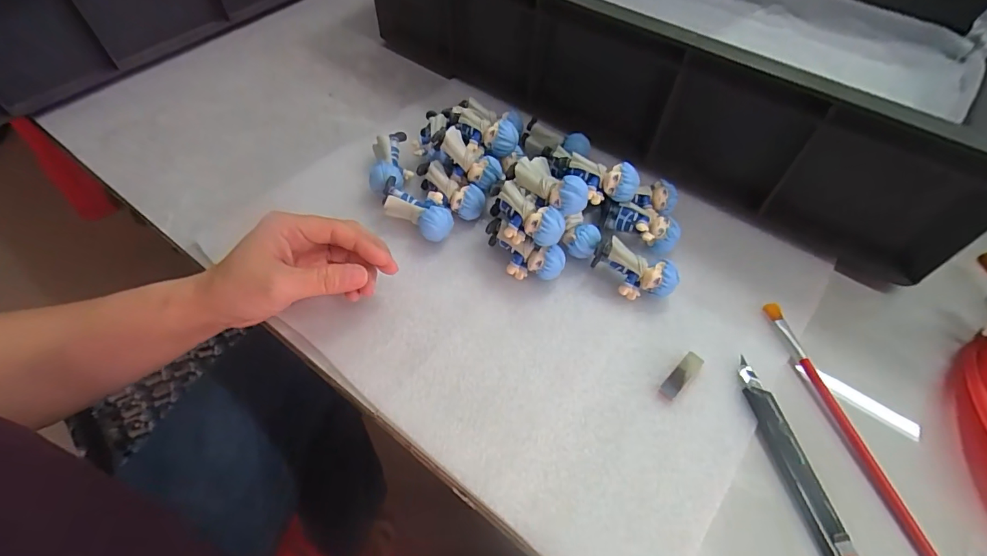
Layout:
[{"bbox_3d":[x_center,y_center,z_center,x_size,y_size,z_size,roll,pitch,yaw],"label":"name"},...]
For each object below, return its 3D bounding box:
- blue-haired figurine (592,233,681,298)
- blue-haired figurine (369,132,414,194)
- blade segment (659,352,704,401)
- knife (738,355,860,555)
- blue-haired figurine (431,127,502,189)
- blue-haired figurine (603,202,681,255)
[{"bbox_3d":[0.103,-0.004,0.334,0.061,0.029,0.024,21,57,13],"label":"blue-haired figurine"},{"bbox_3d":[-0.090,-0.096,0.398,0.034,0.026,0.068,-5,55,-5],"label":"blue-haired figurine"},{"bbox_3d":[0.126,0.065,0.302,0.038,0.005,0.012,-38,64,-25],"label":"blade segment"},{"bbox_3d":[0.182,0.116,0.273,0.015,0.011,0.136,-9,55,-8],"label":"knife"},{"bbox_3d":[-0.021,-0.097,0.375,0.063,0.026,0.029,41,62,5],"label":"blue-haired figurine"},{"bbox_3d":[0.117,-0.041,0.360,0.057,0.023,0.024,26,58,16],"label":"blue-haired figurine"}]

